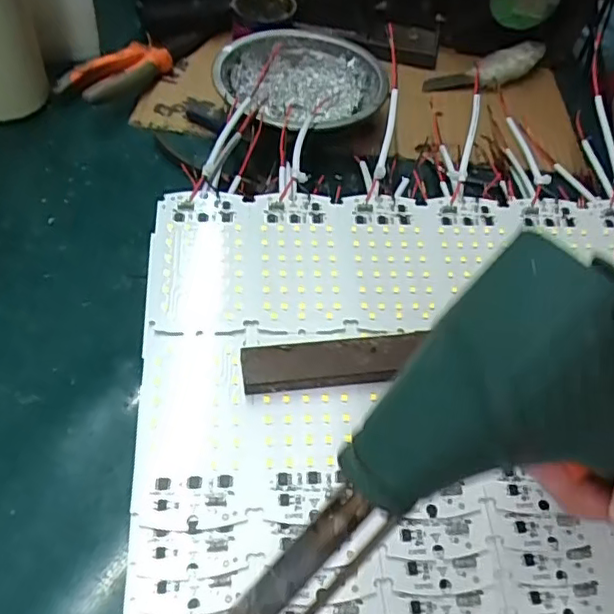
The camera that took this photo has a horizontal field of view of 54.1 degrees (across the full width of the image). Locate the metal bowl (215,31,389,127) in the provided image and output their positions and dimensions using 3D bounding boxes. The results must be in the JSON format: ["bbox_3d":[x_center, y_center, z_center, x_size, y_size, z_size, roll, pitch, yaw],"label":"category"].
[{"bbox_3d":[-0.006,-0.161,0.460,0.123,0.048,0.123,3,50,-4],"label":"metal bowl"}]

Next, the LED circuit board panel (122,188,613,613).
[{"bbox_3d":[0.071,0.068,0.275,0.288,0.012,0.306,-1,61,-7],"label":"LED circuit board panel"}]

